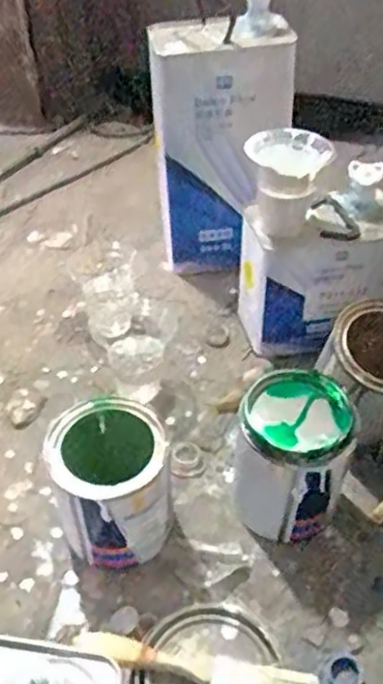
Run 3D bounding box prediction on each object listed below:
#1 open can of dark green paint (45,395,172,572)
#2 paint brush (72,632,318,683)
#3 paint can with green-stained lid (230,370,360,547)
[{"bbox_3d":[-0.073,0.135,0.655,0.098,0.130,0.103,-1,42,0],"label":"open can of dark green paint"},{"bbox_3d":[0.002,0.221,0.474,0.161,0.020,0.024,8,42,10],"label":"paint brush"},{"bbox_3d":[0.092,0.114,0.672,0.102,0.139,0.106,-1,42,0],"label":"paint can with green-stained lid"}]

